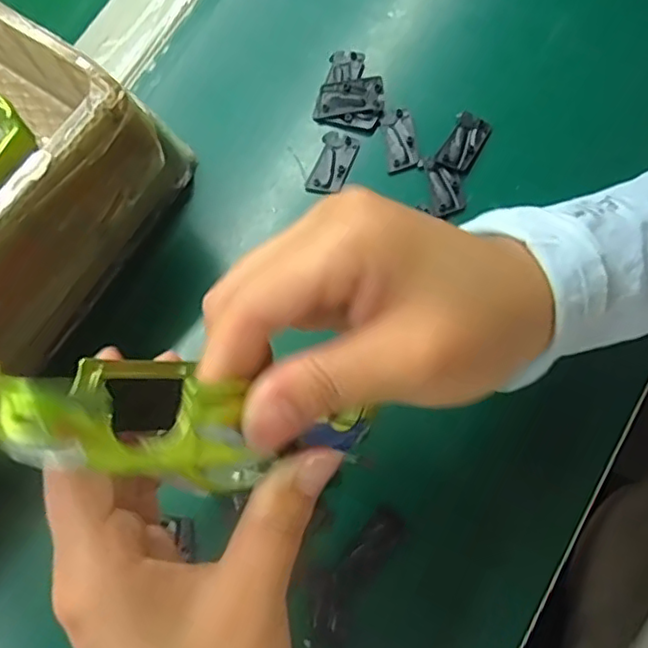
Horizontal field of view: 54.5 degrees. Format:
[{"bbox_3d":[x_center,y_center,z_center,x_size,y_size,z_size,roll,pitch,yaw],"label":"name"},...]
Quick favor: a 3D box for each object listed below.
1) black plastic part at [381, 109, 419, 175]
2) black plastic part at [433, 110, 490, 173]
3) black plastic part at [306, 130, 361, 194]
[{"bbox_3d":[0.039,-0.094,0.320,0.015,0.004,0.034,-6,75,0],"label":"black plastic part"},{"bbox_3d":[0.071,-0.092,0.318,0.018,0.004,0.032,25,78,8],"label":"black plastic part"},{"bbox_3d":[0.004,-0.082,0.319,0.019,0.004,0.034,20,77,6],"label":"black plastic part"}]

